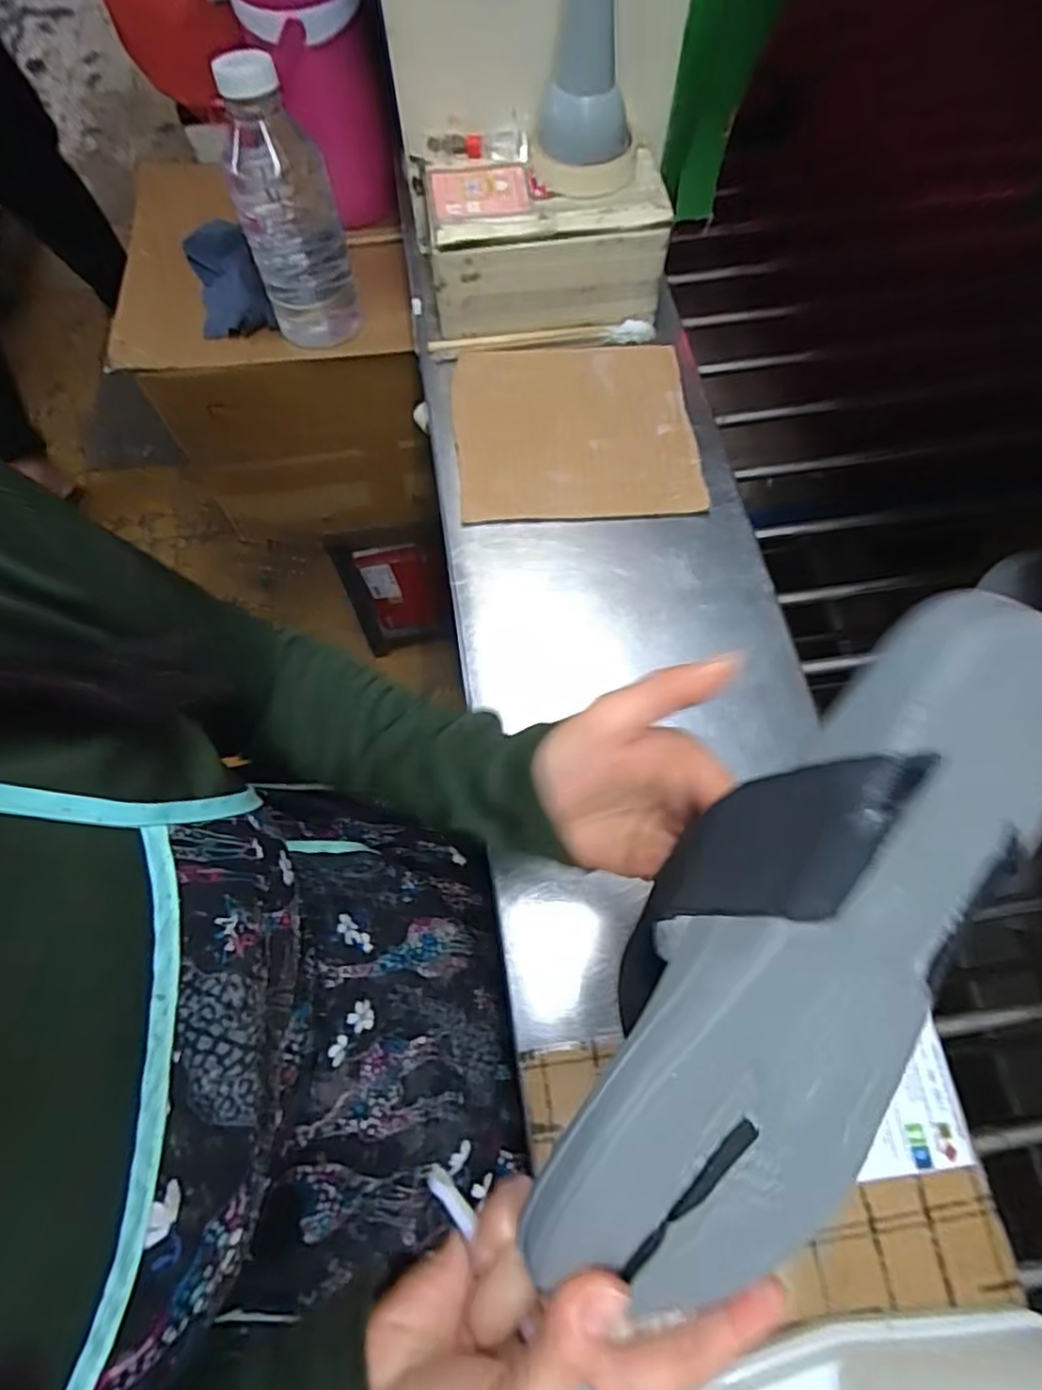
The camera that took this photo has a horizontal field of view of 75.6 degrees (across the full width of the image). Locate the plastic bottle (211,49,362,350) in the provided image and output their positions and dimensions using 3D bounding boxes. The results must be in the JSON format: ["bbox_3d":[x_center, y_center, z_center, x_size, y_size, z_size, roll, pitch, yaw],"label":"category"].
[{"bbox_3d":[-0.213,-0.439,0.619,0.090,0.218,0.095,-20,67,-7],"label":"plastic bottle"}]

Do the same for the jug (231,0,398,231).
[{"bbox_3d":[-0.193,-0.587,0.664,0.111,0.239,0.111,-27,68,-10],"label":"jug"}]

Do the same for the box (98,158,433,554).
[{"bbox_3d":[-0.277,-0.419,0.865,0.326,0.306,0.297,-2,66,1],"label":"box"}]

